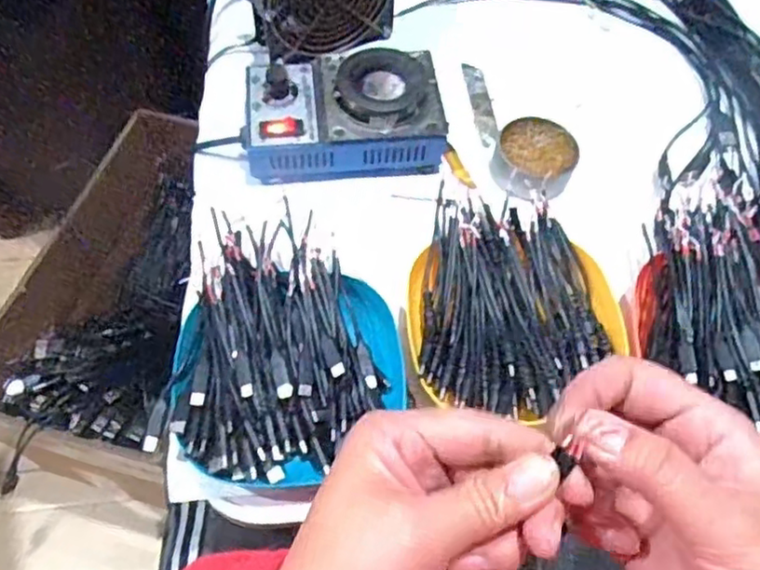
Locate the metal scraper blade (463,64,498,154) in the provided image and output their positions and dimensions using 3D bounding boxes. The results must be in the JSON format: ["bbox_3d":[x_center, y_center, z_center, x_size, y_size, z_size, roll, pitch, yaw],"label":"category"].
[{"bbox_3d":[0.087,-0.153,0.576,0.018,0.004,0.101,-4,61,-4],"label":"metal scraper blade"}]

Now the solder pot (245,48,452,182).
[{"bbox_3d":[-0.029,-0.133,0.527,0.148,0.062,0.098,-9,61,-7],"label":"solder pot"}]

